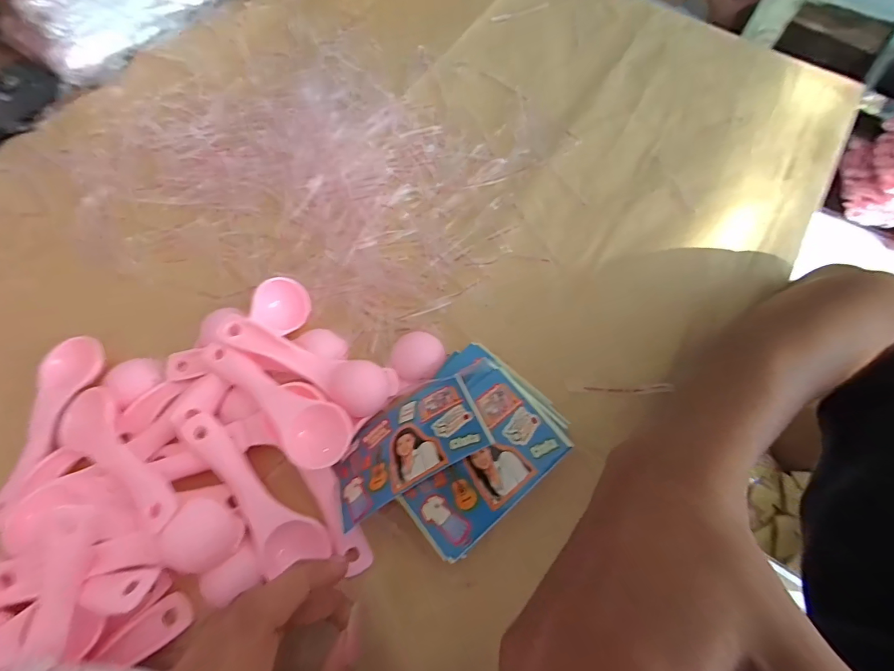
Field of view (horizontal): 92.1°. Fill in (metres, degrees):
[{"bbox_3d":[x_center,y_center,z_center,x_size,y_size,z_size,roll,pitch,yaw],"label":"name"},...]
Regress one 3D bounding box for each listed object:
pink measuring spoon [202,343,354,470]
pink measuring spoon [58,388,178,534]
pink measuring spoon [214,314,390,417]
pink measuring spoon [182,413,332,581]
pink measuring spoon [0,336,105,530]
[{"bbox_3d":[-0.101,0.037,0.252,0.108,0.021,0.034,33,70,13],"label":"pink measuring spoon"},{"bbox_3d":[-0.183,0.066,0.238,0.111,0.010,0.034,30,68,25],"label":"pink measuring spoon"},{"bbox_3d":[-0.087,0.015,0.273,0.108,0.017,0.034,26,68,11],"label":"pink measuring spoon"},{"bbox_3d":[-0.110,0.086,0.239,0.032,0.012,0.104,-42,73,-17],"label":"pink measuring spoon"},{"bbox_3d":[-0.241,0.052,0.257,0.030,0.008,0.109,8,66,3],"label":"pink measuring spoon"}]

